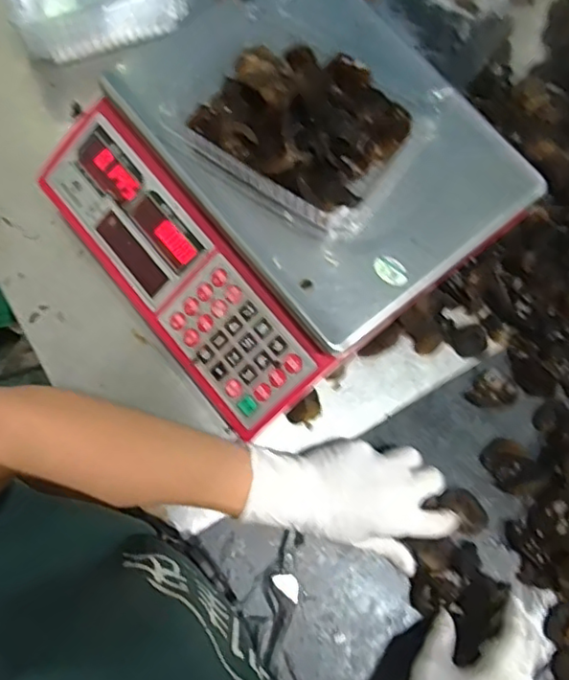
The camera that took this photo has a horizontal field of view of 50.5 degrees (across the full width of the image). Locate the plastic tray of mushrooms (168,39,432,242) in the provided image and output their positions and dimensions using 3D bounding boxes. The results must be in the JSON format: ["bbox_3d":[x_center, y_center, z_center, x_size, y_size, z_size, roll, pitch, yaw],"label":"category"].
[{"bbox_3d":[0.018,-0.161,0.450,0.154,0.054,0.126,32,77,6],"label":"plastic tray of mushrooms"}]

